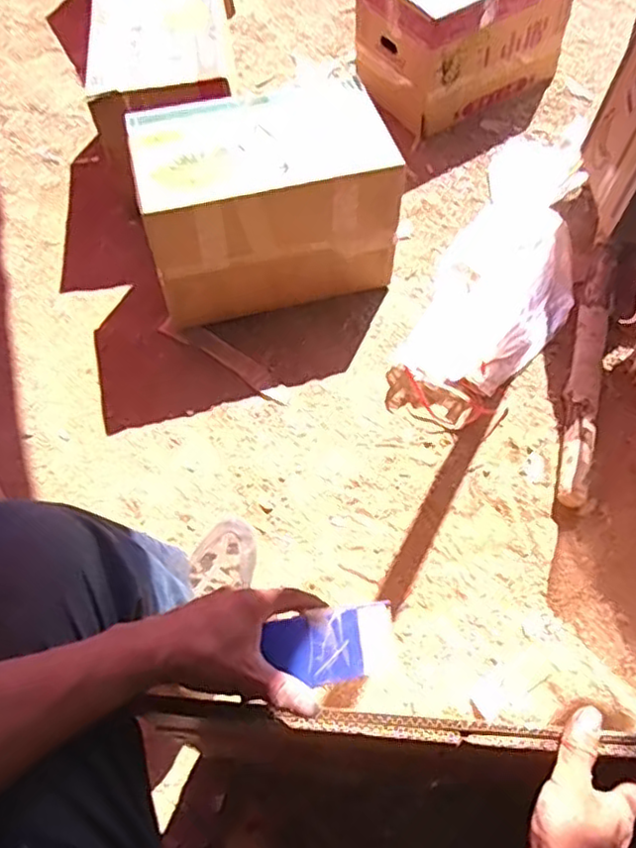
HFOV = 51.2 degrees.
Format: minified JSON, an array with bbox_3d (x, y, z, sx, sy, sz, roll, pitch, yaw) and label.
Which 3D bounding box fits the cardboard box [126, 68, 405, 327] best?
[{"bbox_3d":[-0.094,-0.410,1.229,0.431,0.282,0.295,-14,62,-6],"label":"cardboard box"}]

